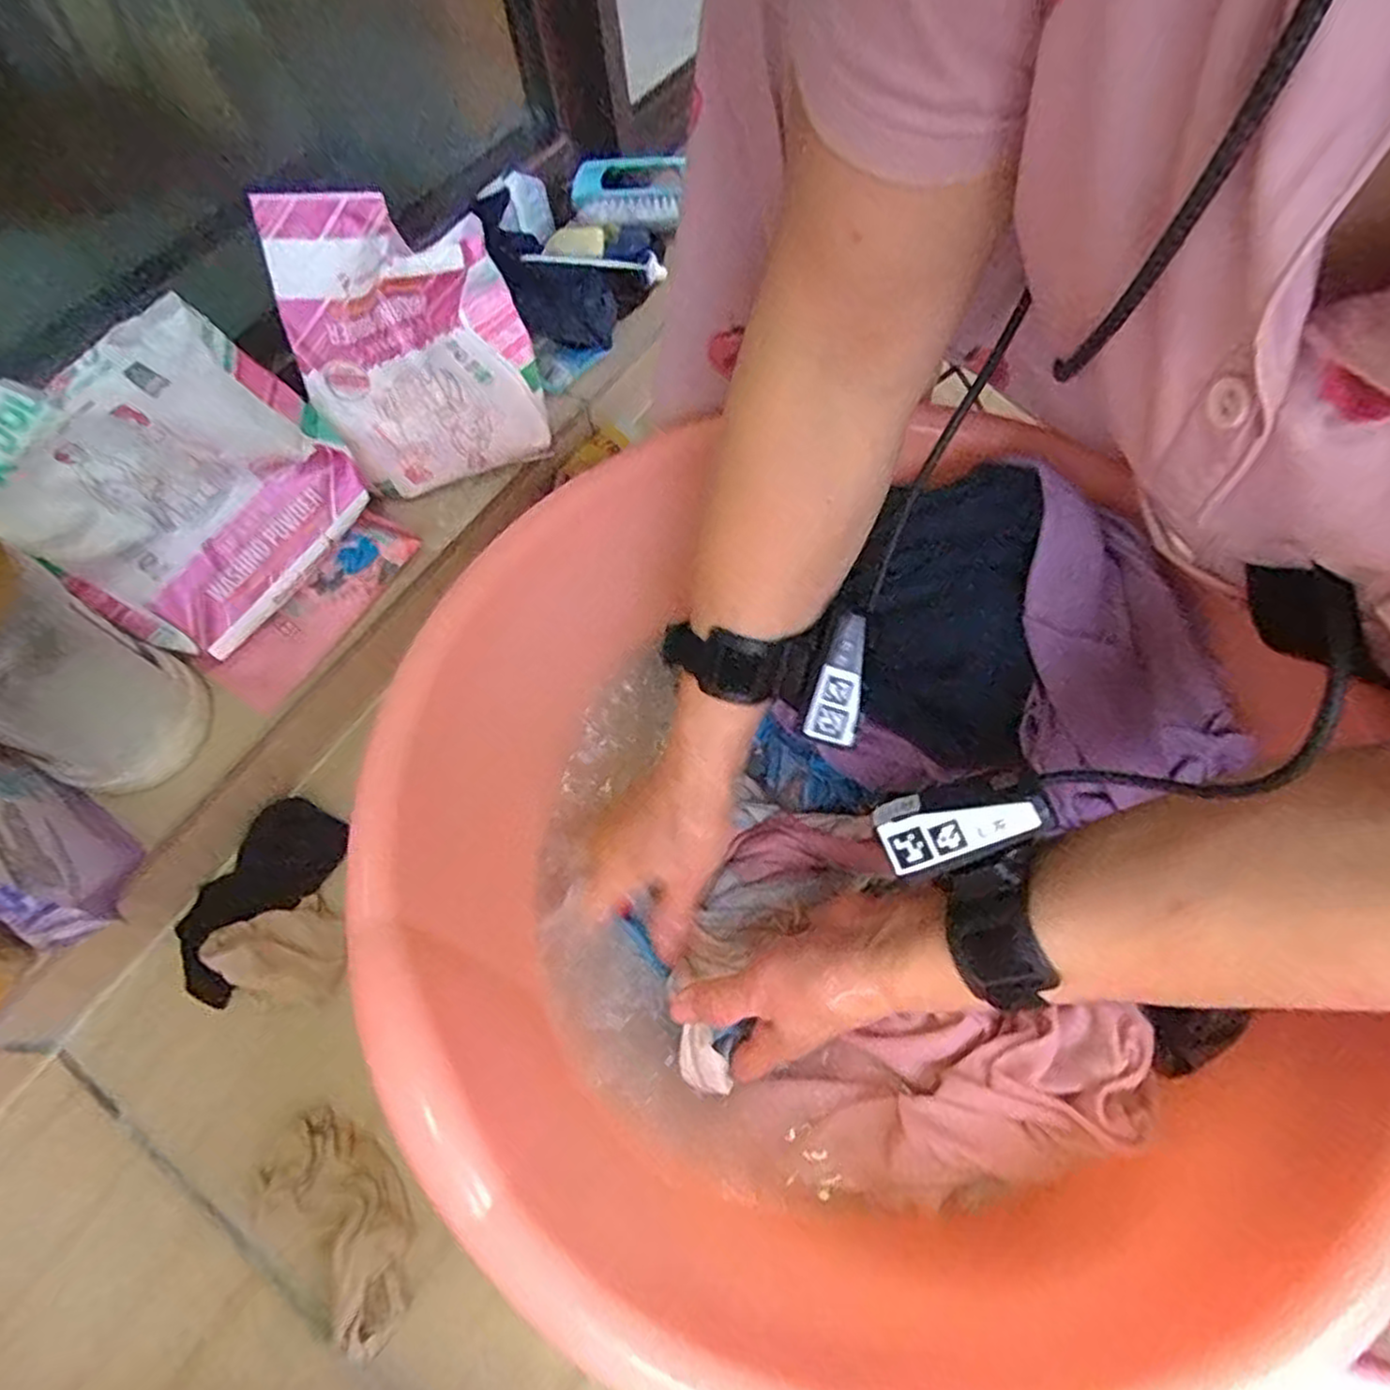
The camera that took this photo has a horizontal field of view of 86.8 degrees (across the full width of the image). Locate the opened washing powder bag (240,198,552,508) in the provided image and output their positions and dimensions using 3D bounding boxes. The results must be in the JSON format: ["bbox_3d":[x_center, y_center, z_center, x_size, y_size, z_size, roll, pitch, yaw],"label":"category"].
[{"bbox_3d":[-0.208,-0.264,0.553,0.162,0.163,0.121,-21,62,-7],"label":"opened washing powder bag"}]

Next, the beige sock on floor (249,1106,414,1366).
[{"bbox_3d":[-0.204,0.301,0.424,0.122,0.032,0.063,34,69,20],"label":"beige sock on floor"}]

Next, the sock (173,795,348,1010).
[{"bbox_3d":[-0.314,0.134,0.512,0.077,0.050,0.137,26,66,17],"label":"sock"}]

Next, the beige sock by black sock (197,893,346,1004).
[{"bbox_3d":[-0.269,0.167,0.485,0.073,0.062,0.059,36,69,20],"label":"beige sock by black sock"}]

